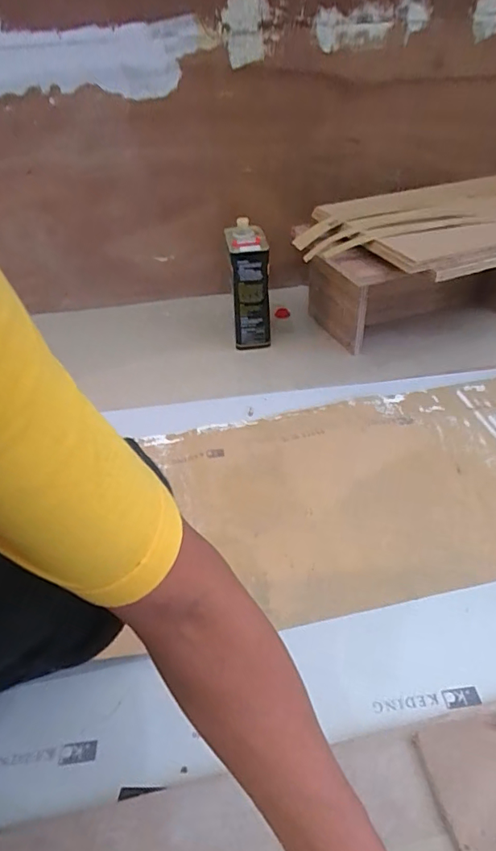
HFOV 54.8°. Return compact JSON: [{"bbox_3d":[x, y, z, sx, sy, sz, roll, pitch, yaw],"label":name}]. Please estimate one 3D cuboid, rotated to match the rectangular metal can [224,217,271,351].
[{"bbox_3d":[0.000,-0.332,1.161,0.102,0.250,0.151,-5,38,1],"label":"rectangular metal can"}]

